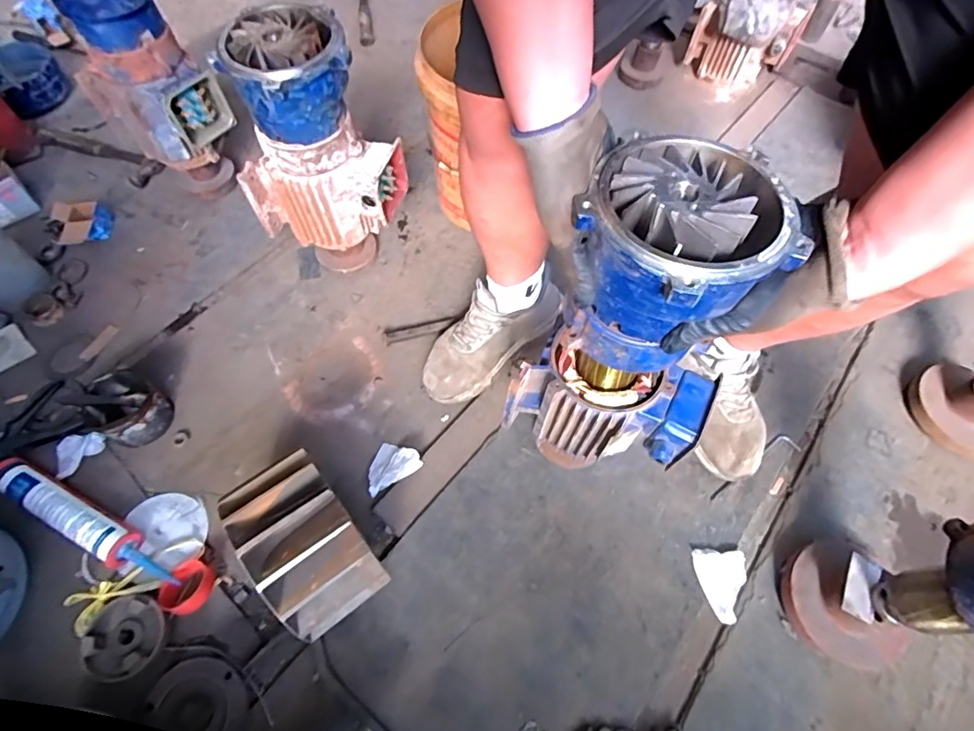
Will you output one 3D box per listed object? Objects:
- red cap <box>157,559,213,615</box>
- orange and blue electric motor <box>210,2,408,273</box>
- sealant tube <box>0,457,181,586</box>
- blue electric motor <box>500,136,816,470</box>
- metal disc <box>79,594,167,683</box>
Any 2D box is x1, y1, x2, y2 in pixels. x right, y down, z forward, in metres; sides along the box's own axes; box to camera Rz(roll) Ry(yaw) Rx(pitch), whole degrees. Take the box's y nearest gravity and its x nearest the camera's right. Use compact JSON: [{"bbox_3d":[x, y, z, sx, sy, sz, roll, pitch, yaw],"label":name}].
[{"bbox_3d":[-0.424,0.317,0.737,0.071,0.028,0.069,13,49,29],"label":"red cap"},{"bbox_3d":[-0.254,-0.308,0.838,0.201,0.424,0.171,23,64,11],"label":"orange and blue electric motor"},{"bbox_3d":[-0.601,0.235,0.769,0.335,0.048,0.054,24,62,13],"label":"sealant tube"},{"bbox_3d":[0.152,-0.017,0.555,0.209,0.385,0.156,8,56,3],"label":"blue electric motor"},{"bbox_3d":[-0.487,0.365,0.694,0.102,0.030,0.098,-6,59,-4],"label":"metal disc"}]

